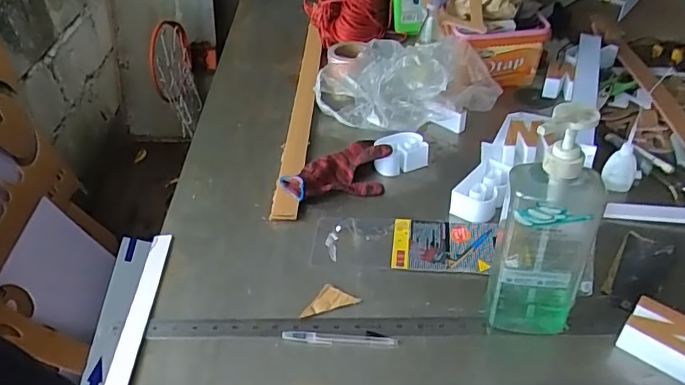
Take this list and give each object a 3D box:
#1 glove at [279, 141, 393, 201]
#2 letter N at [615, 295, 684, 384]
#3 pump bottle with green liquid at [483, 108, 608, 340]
[{"bbox_3d":[-0.003,-0.028,0.839,0.177,0.043,0.101,-20,42,-20],"label":"glove"},{"bbox_3d":[0.360,0.165,0.579,0.083,0.048,0.052,25,47,29],"label":"letter N"},{"bbox_3d":[0.214,0.044,0.549,0.095,0.284,0.069,17,43,23],"label":"pump bottle with green liquid"}]

